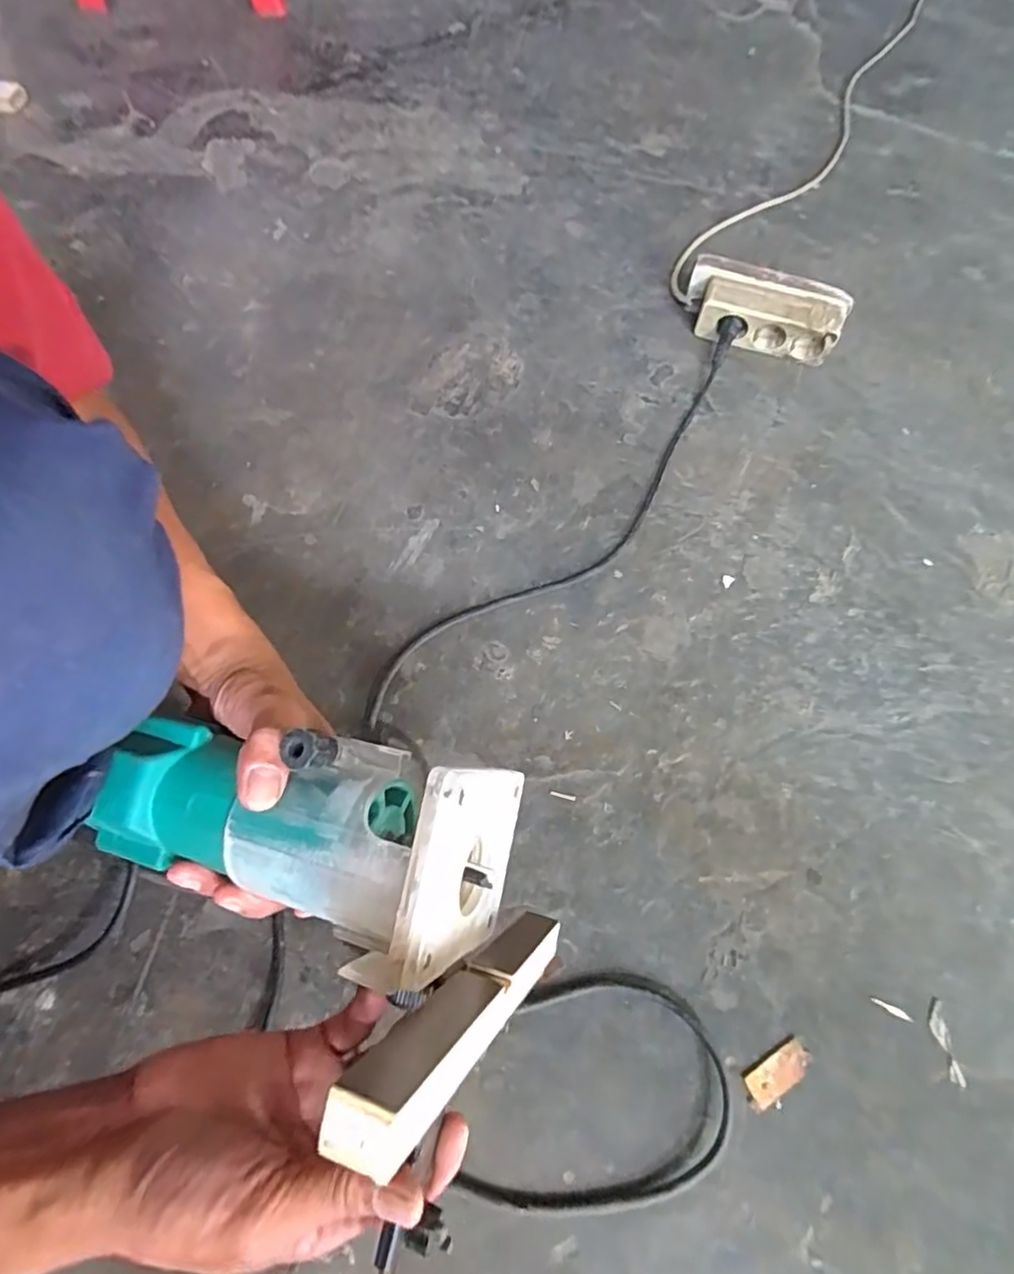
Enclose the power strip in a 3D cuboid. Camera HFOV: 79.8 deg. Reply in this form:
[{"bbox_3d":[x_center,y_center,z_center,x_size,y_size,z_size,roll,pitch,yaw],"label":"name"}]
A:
[{"bbox_3d":[0.301,-0.386,0.720,0.184,0.071,0.066,23,66,8],"label":"power strip"}]

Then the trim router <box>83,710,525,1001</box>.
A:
[{"bbox_3d":[-0.103,0.087,0.283,0.192,0.081,0.088,9,64,15],"label":"trim router"}]

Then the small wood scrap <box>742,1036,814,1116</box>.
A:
[{"bbox_3d":[0.192,0.309,0.430,0.057,0.004,0.022,-27,69,-14],"label":"small wood scrap"}]

